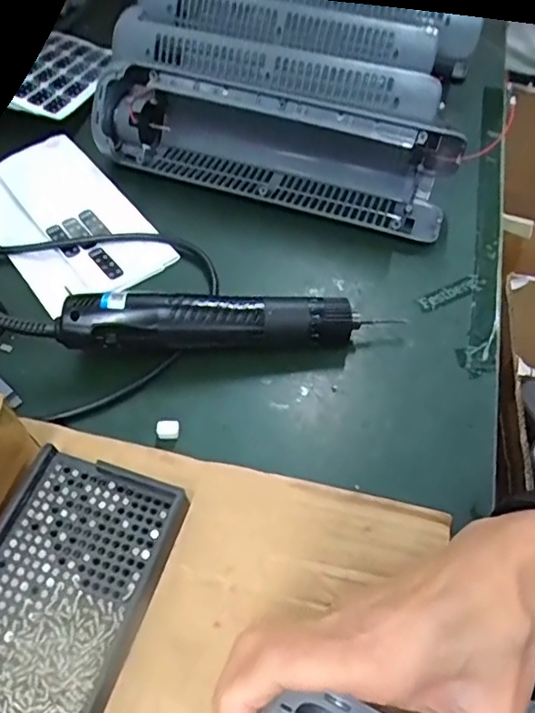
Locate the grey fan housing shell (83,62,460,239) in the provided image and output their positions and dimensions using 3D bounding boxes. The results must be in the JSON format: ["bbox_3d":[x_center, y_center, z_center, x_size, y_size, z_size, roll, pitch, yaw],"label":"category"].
[{"bbox_3d":[0.006,-0.181,0.498,0.312,0.072,0.074,16,56,9],"label":"grey fan housing shell"}]

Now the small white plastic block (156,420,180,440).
[{"bbox_3d":[-0.064,0.046,0.365,0.014,0.004,0.011,-3,55,-7],"label":"small white plastic block"}]

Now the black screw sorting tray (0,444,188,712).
[{"bbox_3d":[-0.109,0.122,0.302,0.092,0.021,0.133,15,56,9],"label":"black screw sorting tray"}]

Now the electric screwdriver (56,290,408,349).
[{"bbox_3d":[-0.024,-0.023,0.394,0.222,0.040,0.033,-2,55,-4],"label":"electric screwdriver"}]

